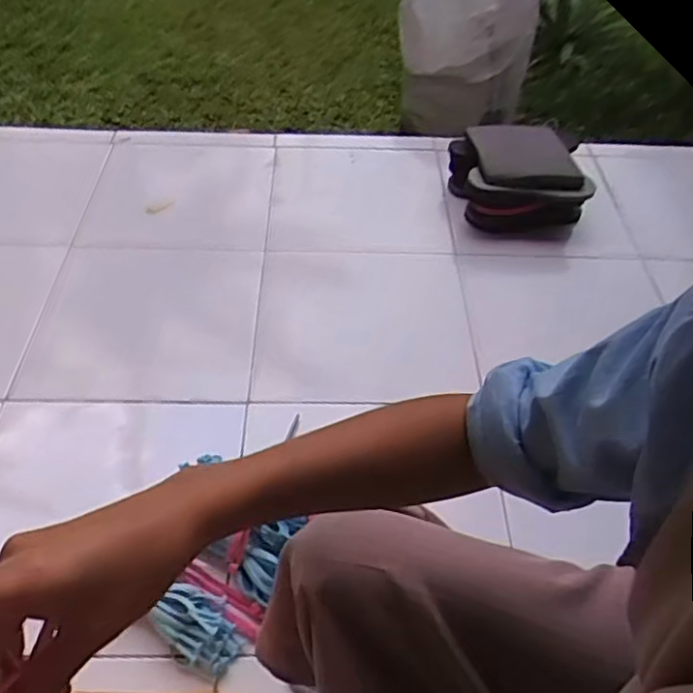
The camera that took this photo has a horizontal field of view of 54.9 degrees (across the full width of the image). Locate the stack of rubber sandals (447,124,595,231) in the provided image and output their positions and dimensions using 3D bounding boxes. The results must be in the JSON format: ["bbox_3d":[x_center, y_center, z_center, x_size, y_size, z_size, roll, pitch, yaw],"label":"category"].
[{"bbox_3d":[0.364,-0.385,1.439,0.271,0.124,0.274,3,49,0],"label":"stack of rubber sandals"}]

